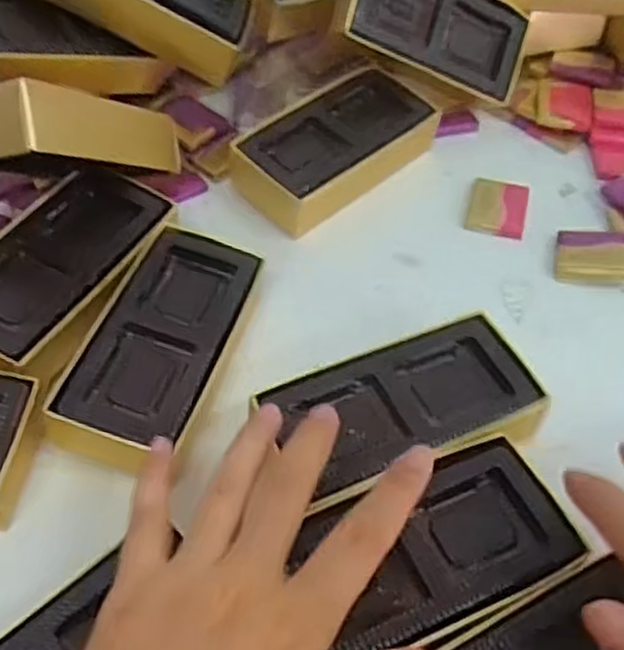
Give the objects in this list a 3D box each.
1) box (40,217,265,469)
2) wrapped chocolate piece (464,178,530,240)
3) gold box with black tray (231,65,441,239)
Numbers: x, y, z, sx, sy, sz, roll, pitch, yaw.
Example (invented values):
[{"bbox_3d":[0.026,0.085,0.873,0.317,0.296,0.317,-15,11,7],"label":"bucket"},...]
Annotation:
[{"bbox_3d":[-0.064,0.013,0.342,0.057,0.037,0.119,16,53,11],"label":"box"},{"bbox_3d":[0.105,-0.067,0.430,0.032,0.007,0.040,13,53,9],"label":"wrapped chocolate piece"},{"bbox_3d":[0.014,-0.099,0.434,0.113,0.037,0.056,-35,60,-25],"label":"gold box with black tray"}]

